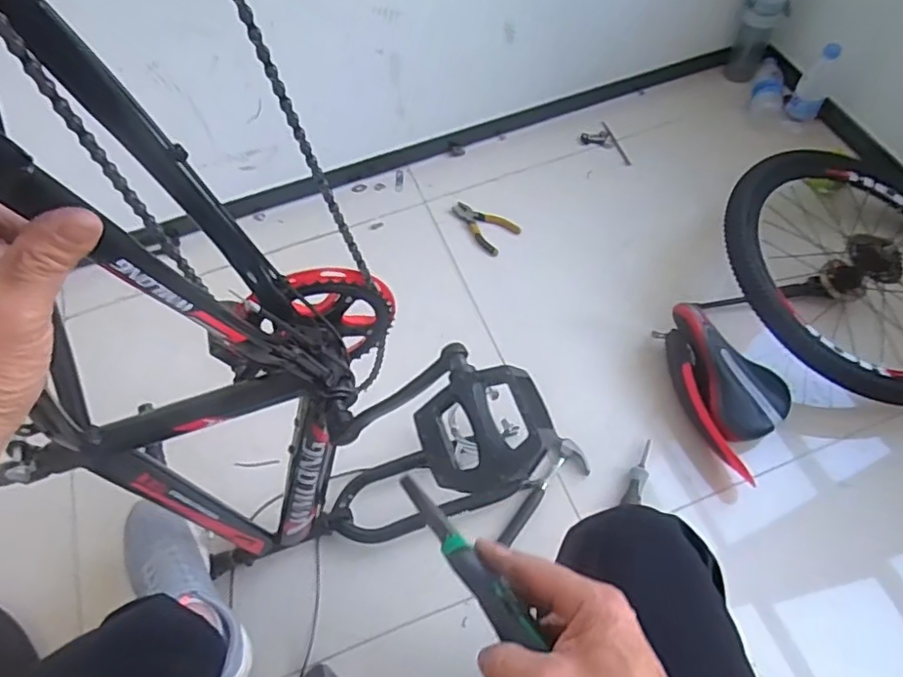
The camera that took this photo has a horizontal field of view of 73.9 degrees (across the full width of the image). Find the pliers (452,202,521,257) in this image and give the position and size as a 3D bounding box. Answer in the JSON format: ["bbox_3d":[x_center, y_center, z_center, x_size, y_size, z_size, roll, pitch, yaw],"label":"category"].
[{"bbox_3d":[0.068,-0.253,1.324,0.159,0.023,0.085,40,69,22],"label":"pliers"}]

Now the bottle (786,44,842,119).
[{"bbox_3d":[0.803,-0.563,1.318,0.070,0.181,0.074,29,65,18],"label":"bottle"}]

